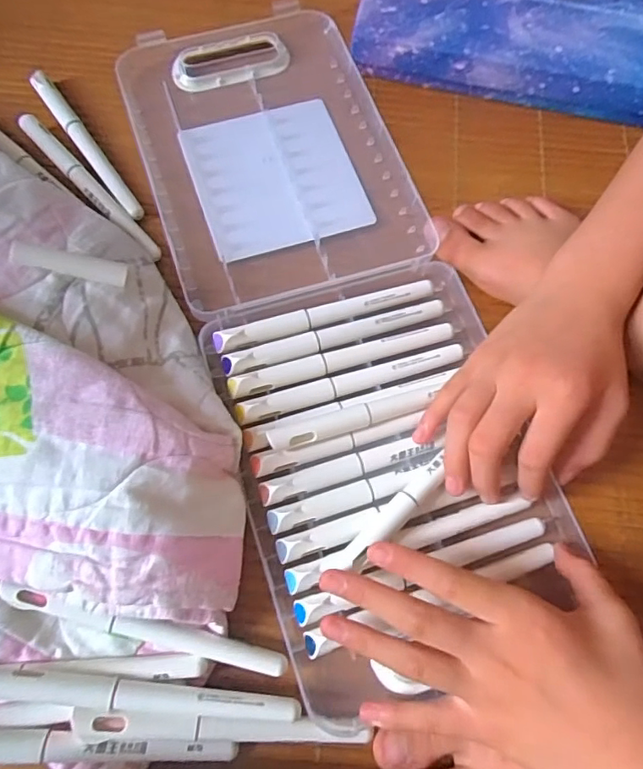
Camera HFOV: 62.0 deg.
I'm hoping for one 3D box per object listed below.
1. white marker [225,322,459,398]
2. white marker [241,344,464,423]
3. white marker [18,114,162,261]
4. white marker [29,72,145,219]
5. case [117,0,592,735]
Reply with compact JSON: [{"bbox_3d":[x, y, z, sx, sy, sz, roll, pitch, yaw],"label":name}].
[{"bbox_3d":[0.013,-0.014,0.302,0.129,0.011,0.012,-15,74,-14],"label":"white marker"},{"bbox_3d":[0.018,-0.003,0.292,0.130,0.017,0.012,-17,71,-9],"label":"white marker"},{"bbox_3d":[-0.146,-0.125,0.339,0.012,0.013,0.133,-41,76,-16],"label":"white marker"},{"bbox_3d":[-0.151,-0.154,0.347,0.012,0.015,0.125,-34,74,-14],"label":"white marker"},{"bbox_3d":[0.003,-0.056,0.318,0.173,0.038,0.426,-14,70,-6],"label":"case"}]

